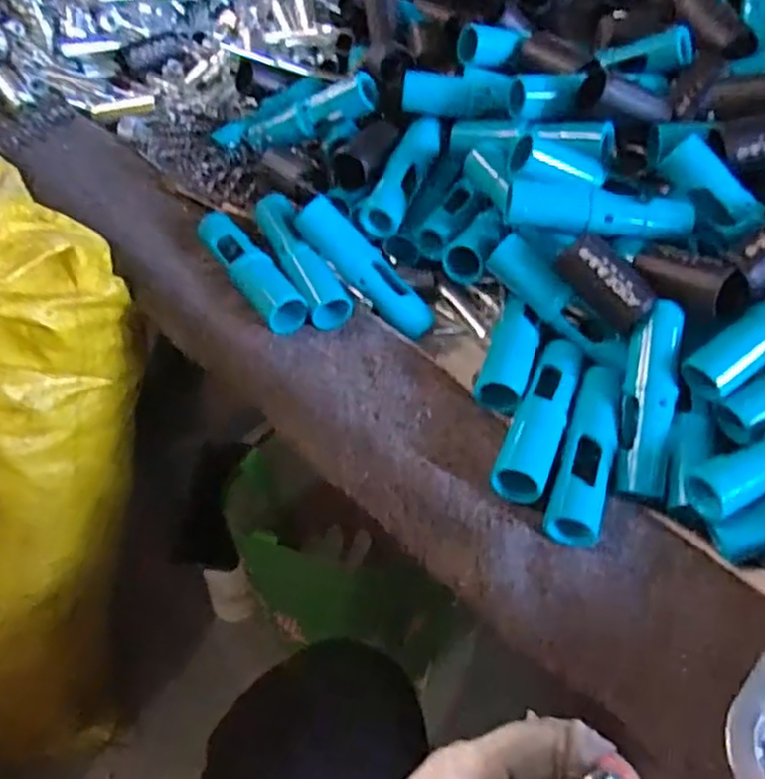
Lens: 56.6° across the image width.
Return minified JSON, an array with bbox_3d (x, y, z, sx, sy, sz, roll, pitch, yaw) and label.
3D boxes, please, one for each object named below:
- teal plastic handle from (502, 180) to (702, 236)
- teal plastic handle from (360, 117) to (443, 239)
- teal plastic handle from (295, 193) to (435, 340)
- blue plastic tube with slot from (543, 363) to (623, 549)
[{"bbox_3d":[0.140,-0.114,0.457,0.119,0.025,0.027,4,49,0],"label":"teal plastic handle"},{"bbox_3d":[0.018,-0.163,0.537,0.027,0.026,0.116,18,50,11],"label":"teal plastic handle"},{"bbox_3d":[-0.013,-0.085,0.512,0.120,0.026,0.027,45,55,-6],"label":"teal plastic handle"},{"bbox_3d":[0.123,0.038,0.423,0.029,0.026,0.119,18,50,11],"label":"blue plastic tube with slot"}]

